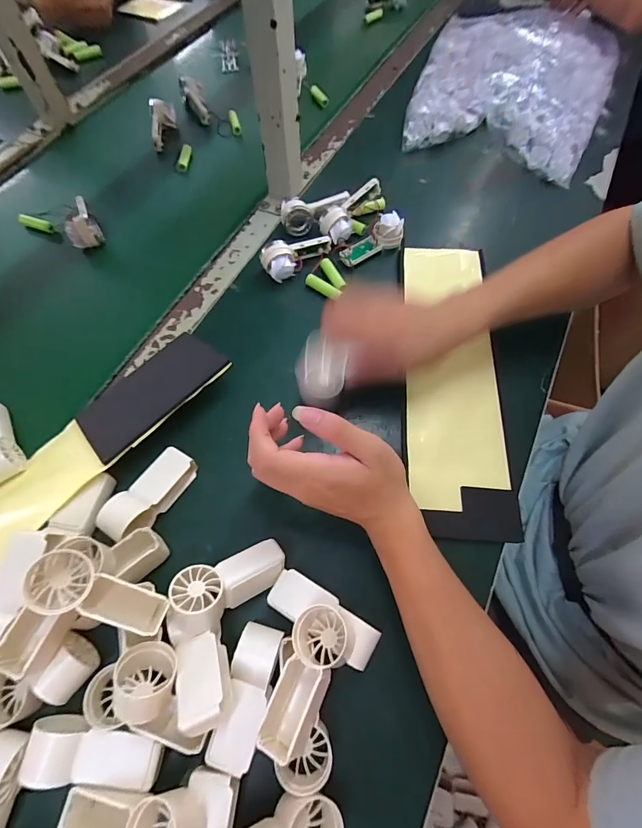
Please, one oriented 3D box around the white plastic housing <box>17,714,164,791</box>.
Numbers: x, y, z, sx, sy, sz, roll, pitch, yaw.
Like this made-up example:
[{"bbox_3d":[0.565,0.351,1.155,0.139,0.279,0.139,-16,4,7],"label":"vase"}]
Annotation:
[{"bbox_3d":[-0.165,0.249,0.292,0.090,0.037,0.036,10,70,-11],"label":"white plastic housing"}]

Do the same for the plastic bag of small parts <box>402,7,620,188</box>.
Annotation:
[{"bbox_3d":[0.334,-0.583,0.674,0.309,0.063,0.448,22,67,10],"label":"plastic bag of small parts"}]

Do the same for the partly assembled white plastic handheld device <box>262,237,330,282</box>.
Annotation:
[{"bbox_3d":[-0.027,-0.198,0.493,0.093,0.046,0.032,-18,66,-9],"label":"partly assembled white plastic handheld device"}]

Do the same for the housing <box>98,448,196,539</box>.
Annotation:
[{"bbox_3d":[-0.160,0.076,0.368,0.042,0.043,0.095,36,70,15],"label":"housing"}]

